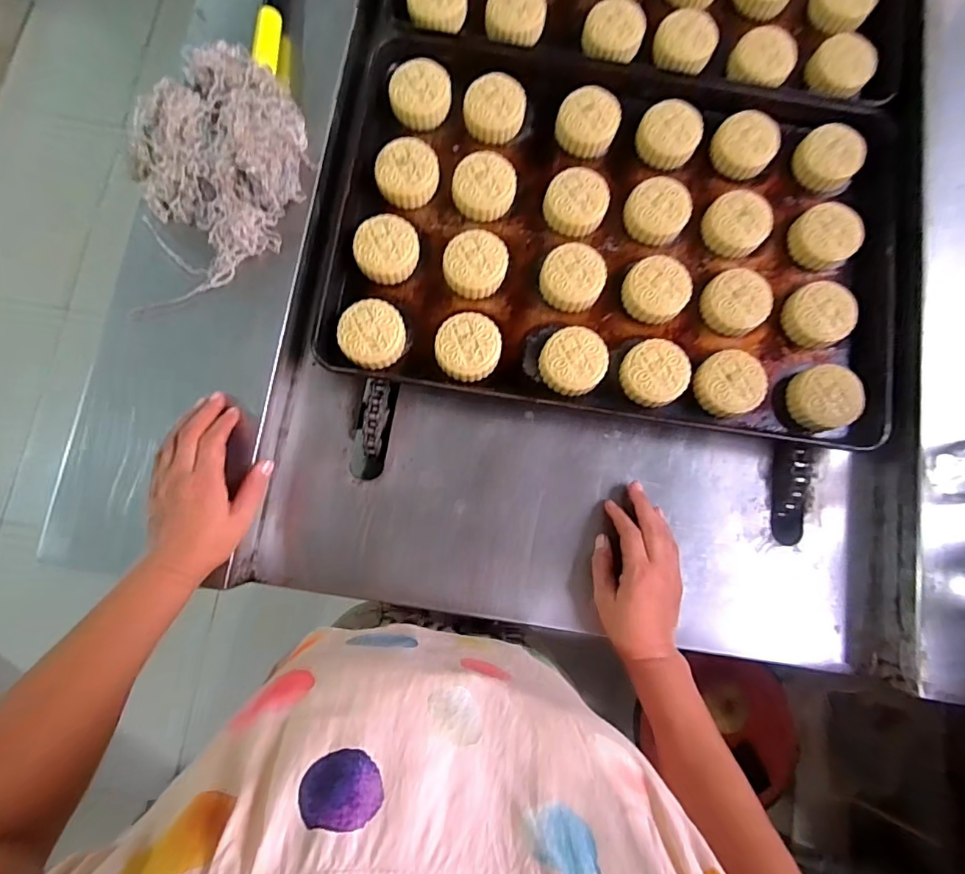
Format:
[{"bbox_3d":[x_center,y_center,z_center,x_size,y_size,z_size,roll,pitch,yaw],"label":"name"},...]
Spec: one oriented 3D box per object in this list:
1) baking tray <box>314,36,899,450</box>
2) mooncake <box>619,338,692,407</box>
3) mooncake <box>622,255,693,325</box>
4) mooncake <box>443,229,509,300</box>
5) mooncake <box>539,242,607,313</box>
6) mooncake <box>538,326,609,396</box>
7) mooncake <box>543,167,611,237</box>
[{"bbox_3d":[0.144,-0.216,0.543,0.582,0.041,0.374,9,77,-3],"label":"baking tray"},{"bbox_3d":[0.180,-0.066,0.523,0.066,0.029,0.068,1,78,-5],"label":"mooncake"},{"bbox_3d":[0.186,-0.157,0.536,0.065,0.032,0.068,1,78,-5],"label":"mooncake"},{"bbox_3d":[-0.007,-0.184,0.534,0.066,0.022,0.067,2,78,-4],"label":"mooncake"},{"bbox_3d":[0.096,-0.170,0.537,0.066,0.031,0.067,1,78,-5],"label":"mooncake"},{"bbox_3d":[0.094,-0.078,0.522,0.066,0.032,0.068,1,78,-5],"label":"mooncake"},{"bbox_3d":[0.104,-0.258,0.549,0.067,0.029,0.068,1,78,-5],"label":"mooncake"}]

